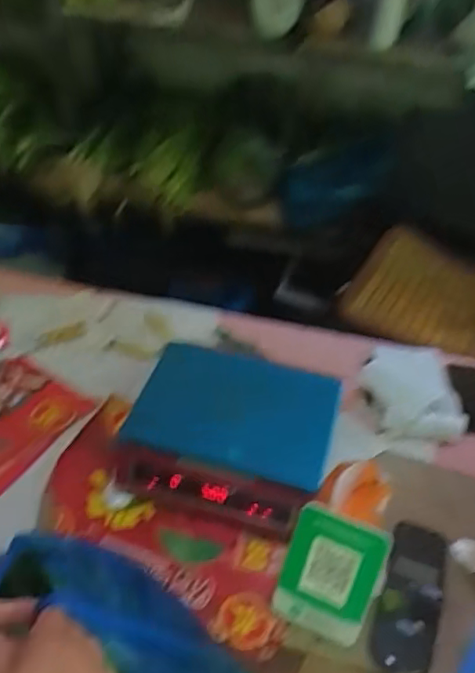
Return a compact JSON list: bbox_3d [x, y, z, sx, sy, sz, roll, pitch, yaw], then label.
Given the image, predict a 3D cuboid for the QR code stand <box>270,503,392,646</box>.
[{"bbox_3d":[0.116,0.303,0.767,0.117,0.144,0.095,18,45,14],"label":"QR code stand"}]

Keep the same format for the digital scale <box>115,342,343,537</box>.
[{"bbox_3d":[-0.011,0.141,0.945,0.298,0.098,0.264,13,44,10],"label":"digital scale"}]

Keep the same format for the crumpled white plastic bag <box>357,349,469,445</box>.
[{"bbox_3d":[0.311,0.097,1.072,0.171,0.047,0.193,-2,43,-6],"label":"crumpled white plastic bag"}]

